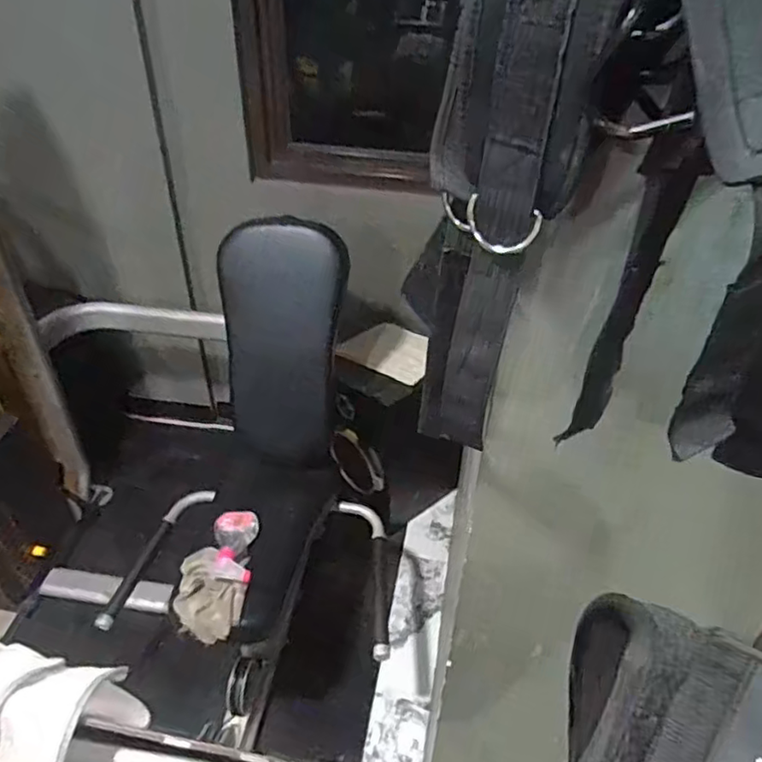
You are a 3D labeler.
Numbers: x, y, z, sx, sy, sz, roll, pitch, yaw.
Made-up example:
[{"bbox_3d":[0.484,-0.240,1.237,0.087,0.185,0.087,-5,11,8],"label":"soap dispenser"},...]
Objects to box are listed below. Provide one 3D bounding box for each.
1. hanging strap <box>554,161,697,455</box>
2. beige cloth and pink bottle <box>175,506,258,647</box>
[{"bbox_3d":[0.147,-0.039,0.382,0.052,0.171,0.008,-17,39,-43],"label":"hanging strap"},{"bbox_3d":[-0.328,0.366,1.252,0.143,0.074,0.279,1,38,-1],"label":"beige cloth and pink bottle"}]

